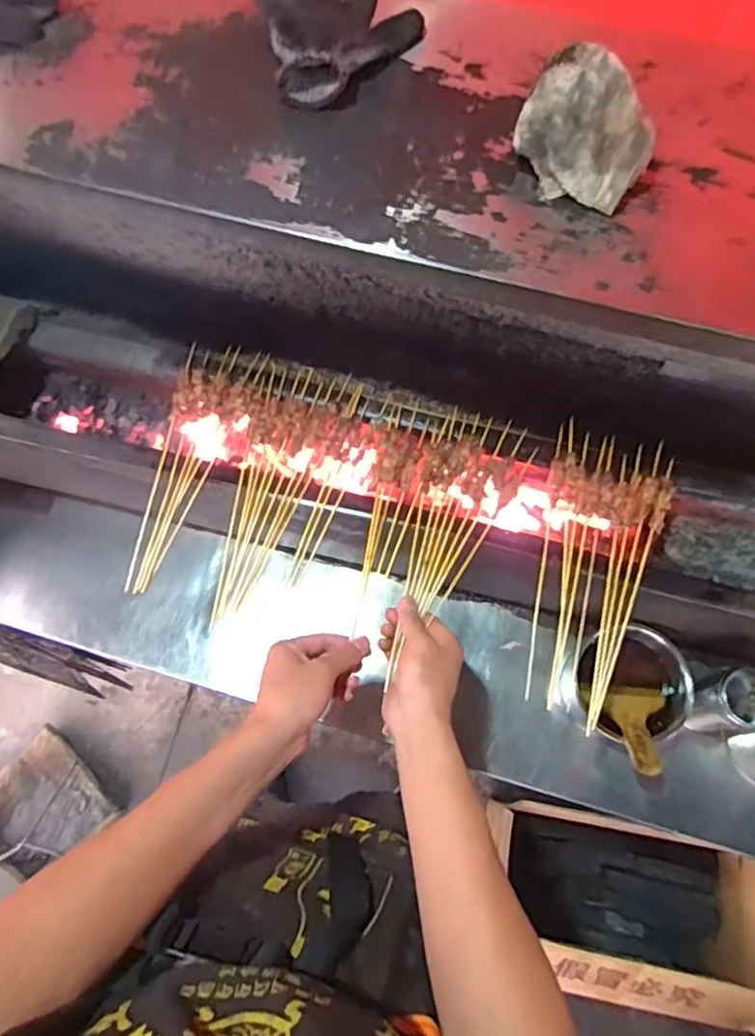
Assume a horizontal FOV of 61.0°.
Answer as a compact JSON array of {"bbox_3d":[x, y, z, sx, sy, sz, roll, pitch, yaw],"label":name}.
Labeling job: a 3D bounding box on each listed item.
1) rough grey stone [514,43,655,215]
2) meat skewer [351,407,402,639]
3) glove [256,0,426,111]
[{"bbox_3d":[0.173,-0.335,0.556,0.071,0.081,0.126,-40,76,-11],"label":"rough grey stone"},{"bbox_3d":[-0.001,-0.002,0.684,0.020,0.011,0.254,11,73,4],"label":"meat skewer"},{"bbox_3d":[-0.035,-0.497,0.635,0.155,0.041,0.196,-14,72,-3],"label":"glove"}]

